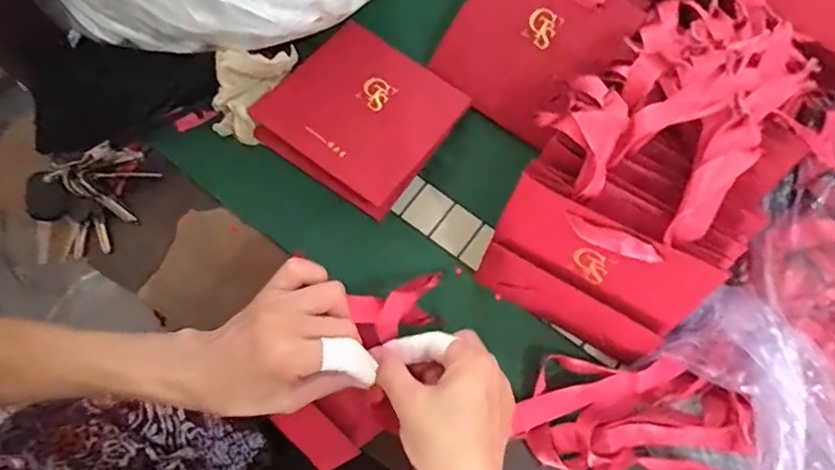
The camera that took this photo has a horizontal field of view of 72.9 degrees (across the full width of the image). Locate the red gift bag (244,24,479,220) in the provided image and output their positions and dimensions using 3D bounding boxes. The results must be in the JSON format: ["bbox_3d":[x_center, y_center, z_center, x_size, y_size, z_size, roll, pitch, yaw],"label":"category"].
[{"bbox_3d":[-0.050,-0.108,0.499,0.144,0.027,0.141,35,77,10],"label":"red gift bag"}]

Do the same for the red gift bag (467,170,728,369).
[{"bbox_3d":[0.118,0.032,0.400,0.139,0.124,0.015,27,50,8],"label":"red gift bag"}]

